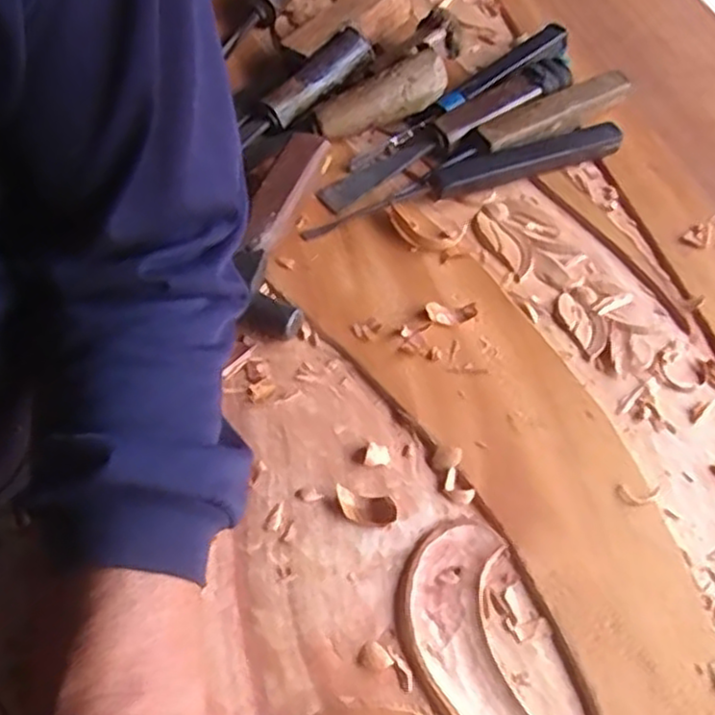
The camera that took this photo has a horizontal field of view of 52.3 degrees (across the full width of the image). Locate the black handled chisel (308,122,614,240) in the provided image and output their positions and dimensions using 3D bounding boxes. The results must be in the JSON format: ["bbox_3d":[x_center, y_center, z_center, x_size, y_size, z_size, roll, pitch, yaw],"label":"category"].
[{"bbox_3d":[0.079,-0.130,0.520,0.246,0.027,0.023,-15,57,-11],"label":"black handled chisel"}]

